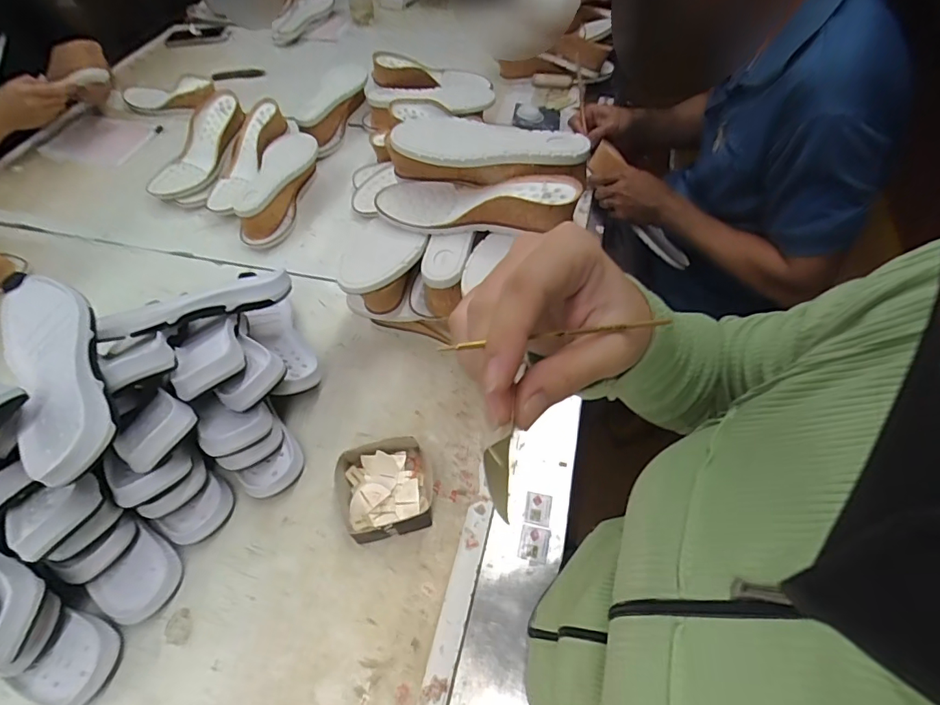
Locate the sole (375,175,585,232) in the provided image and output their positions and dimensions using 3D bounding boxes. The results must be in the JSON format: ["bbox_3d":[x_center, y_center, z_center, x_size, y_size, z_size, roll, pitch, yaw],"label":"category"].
[{"bbox_3d":[0.008,-0.190,0.612,0.254,0.049,0.089,7,56,22],"label":"sole"}]

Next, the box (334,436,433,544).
[{"bbox_3d":[-0.100,0.157,0.554,0.104,0.040,0.103,-12,55,-6],"label":"box"}]

